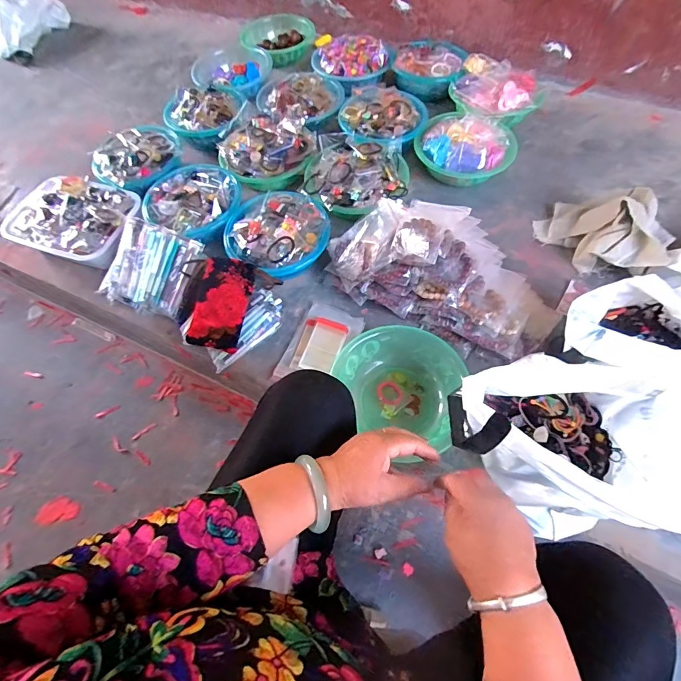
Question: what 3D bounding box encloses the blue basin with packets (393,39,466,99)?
[{"bbox_3d":[0.249,-0.781,1.093,0.201,0.061,0.221,10,63,8],"label":"blue basin with packets"}]

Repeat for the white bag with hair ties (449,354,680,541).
[{"bbox_3d":[0.304,0.149,0.563,0.257,0.204,0.219,4,62,5],"label":"white bag with hair ties"}]

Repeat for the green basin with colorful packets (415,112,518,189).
[{"bbox_3d":[0.303,-0.470,0.939,0.226,0.084,0.197,13,63,10],"label":"green basin with colorful packets"}]

